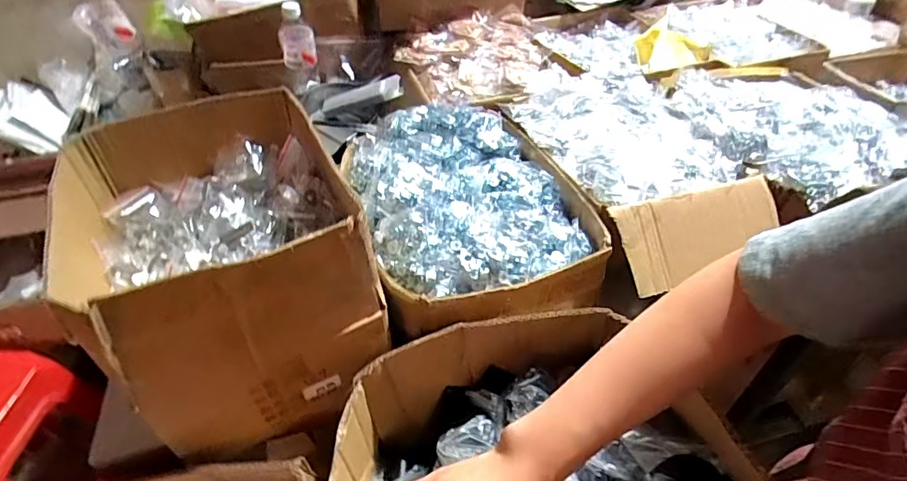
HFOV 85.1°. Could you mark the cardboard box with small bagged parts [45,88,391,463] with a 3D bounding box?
[{"bbox_3d":[-0.258,0.017,0.573,0.267,0.219,0.335,-22,48,-20],"label":"cardboard box with small bagged parts"}]

